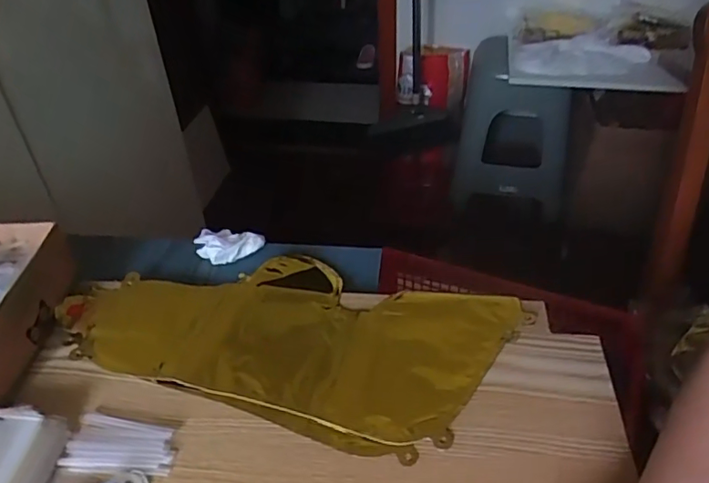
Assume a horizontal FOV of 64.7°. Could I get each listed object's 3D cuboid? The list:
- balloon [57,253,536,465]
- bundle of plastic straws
[{"bbox_3d":[-0.067,0.079,0.529,0.407,0.010,0.190,11,41,17],"label":"balloon"},{"bbox_3d":[-0.184,0.159,0.444,0.084,0.008,0.052,0,39,4],"label":"bundle of plastic straws"}]

